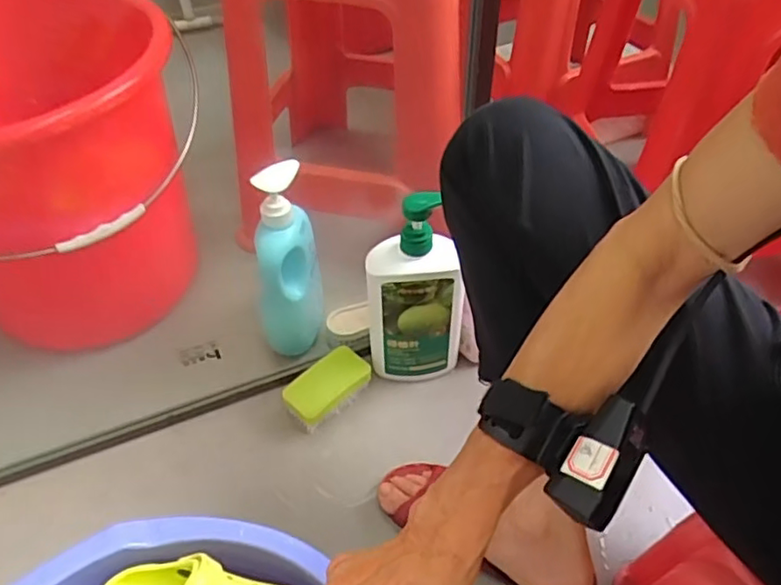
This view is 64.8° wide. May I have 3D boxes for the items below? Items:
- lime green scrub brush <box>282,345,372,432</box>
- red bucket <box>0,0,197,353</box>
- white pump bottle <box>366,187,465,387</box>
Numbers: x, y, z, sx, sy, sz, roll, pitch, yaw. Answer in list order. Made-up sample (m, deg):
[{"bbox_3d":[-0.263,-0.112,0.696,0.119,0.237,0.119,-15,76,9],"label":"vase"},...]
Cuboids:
[{"bbox_3d":[-0.076,0.121,0.771,0.062,0.050,0.112,34,56,29],"label":"lime green scrub brush"},{"bbox_3d":[-0.420,-0.144,0.780,0.316,0.366,0.316,-1,47,1],"label":"red bucket"},{"bbox_3d":[0.031,0.007,0.719,0.113,0.277,0.051,-4,47,-2],"label":"white pump bottle"}]

